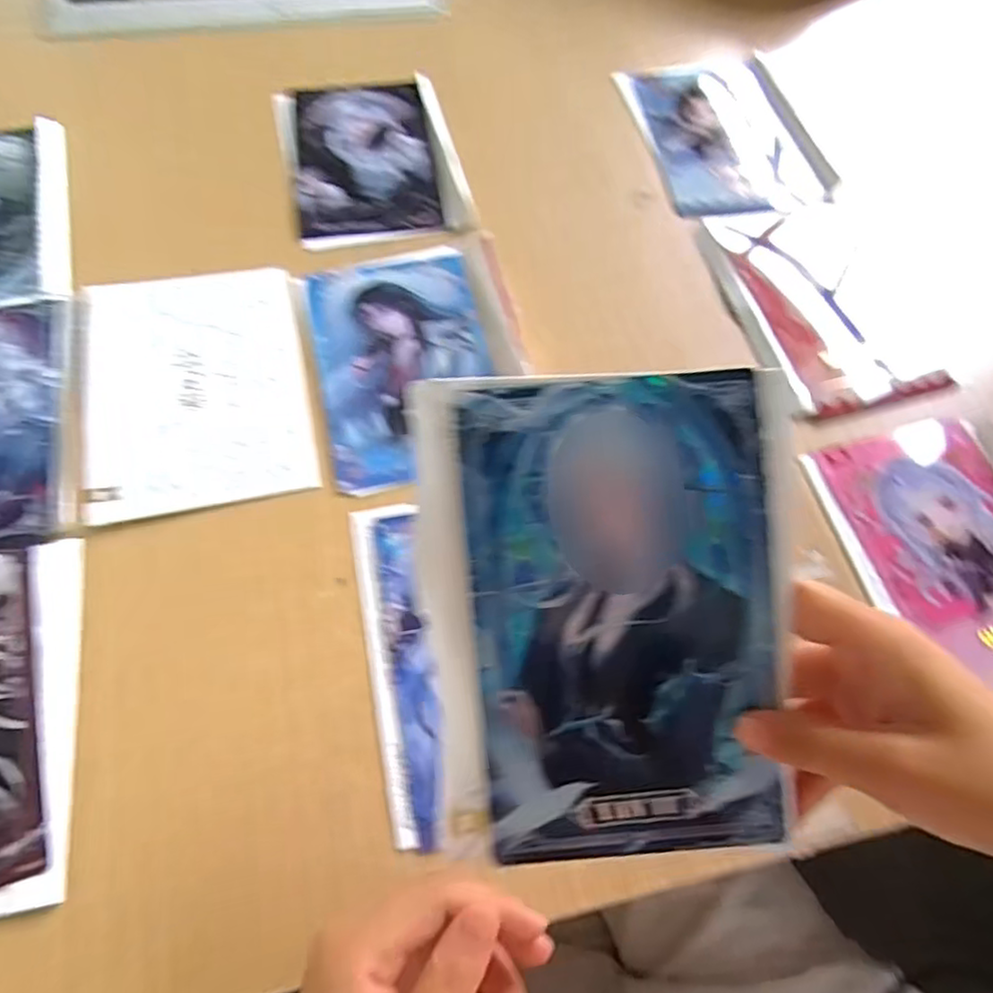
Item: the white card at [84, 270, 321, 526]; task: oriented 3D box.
[{"bbox_3d":[-0.187,-0.073,0.415,0.128,0.005,0.173,-11,65,-9],"label":"white card"}]

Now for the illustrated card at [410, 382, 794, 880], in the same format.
[{"bbox_3d":[0.041,0.045,0.241,0.129,0.005,0.175,-3,94,0],"label":"illustrated card"}]

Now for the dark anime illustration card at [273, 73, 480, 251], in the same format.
[{"bbox_3d":[-0.097,-0.266,0.518,0.128,0.007,0.177,-12,65,-9],"label":"dark anime illustration card"}]

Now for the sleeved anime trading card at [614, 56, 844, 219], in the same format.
[{"bbox_3d":[0.192,-0.305,0.554,0.146,0.006,0.183,-9,64,-8],"label":"sleeved anime trading card"}]

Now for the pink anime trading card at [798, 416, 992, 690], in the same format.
[{"bbox_3d":[0.277,0.035,0.385,0.134,0.011,0.178,-11,65,-9],"label":"pink anime trading card"}]

